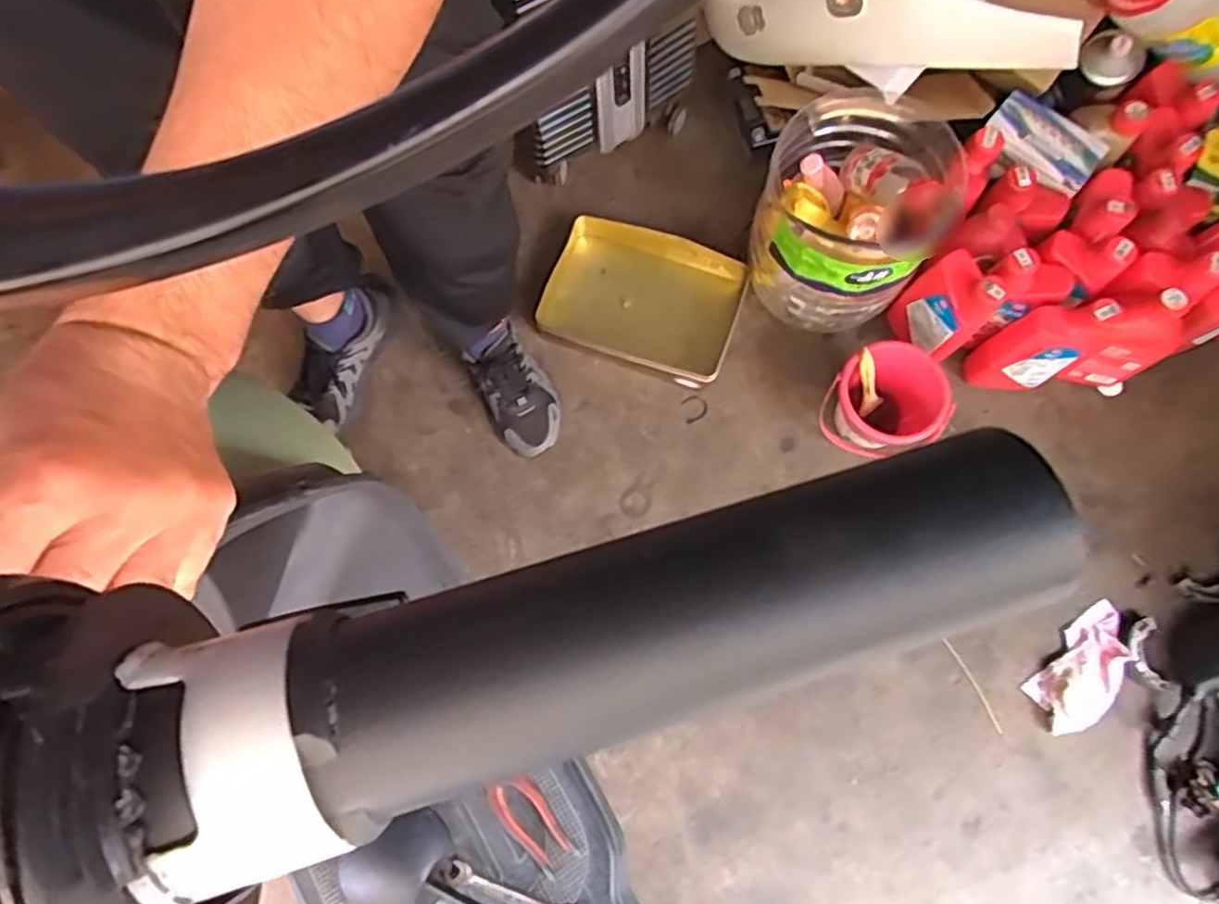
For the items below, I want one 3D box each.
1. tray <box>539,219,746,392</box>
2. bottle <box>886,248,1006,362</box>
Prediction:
[{"bbox_3d":[0.054,-0.250,1.189,0.308,0.046,0.224,20,76,7],"label":"tray"},{"bbox_3d":[0.478,-0.204,1.047,0.062,0.190,0.109,-28,76,-6],"label":"bottle"}]

